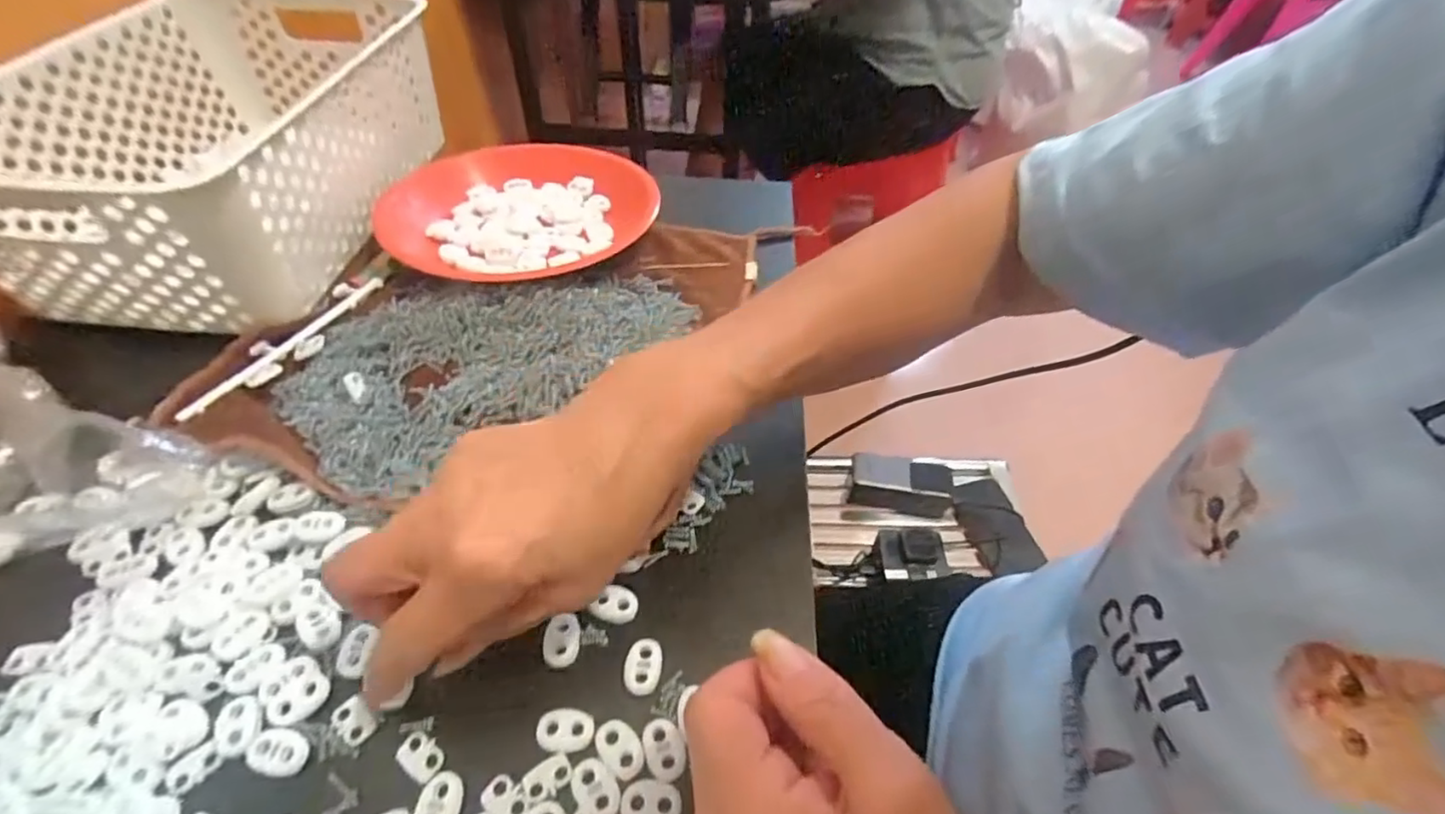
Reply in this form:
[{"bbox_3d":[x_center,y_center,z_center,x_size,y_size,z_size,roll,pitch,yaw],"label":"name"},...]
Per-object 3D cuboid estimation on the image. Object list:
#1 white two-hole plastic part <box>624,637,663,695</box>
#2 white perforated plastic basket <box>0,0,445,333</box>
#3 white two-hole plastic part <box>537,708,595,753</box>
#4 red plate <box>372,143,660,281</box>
[{"bbox_3d":[-0.034,0.111,0.269,0.016,0.004,0.022,4,48,2],"label":"white two-hole plastic part"},{"bbox_3d":[-0.355,-0.212,0.449,0.225,0.116,0.333,-3,48,-5],"label":"white perforated plastic basket"},{"bbox_3d":[-0.063,0.128,0.251,0.022,0.004,0.016,-3,48,-5],"label":"white two-hole plastic part"},{"bbox_3d":[-0.157,-0.157,0.477,0.188,0.023,0.167,-25,53,-22],"label":"red plate"}]

